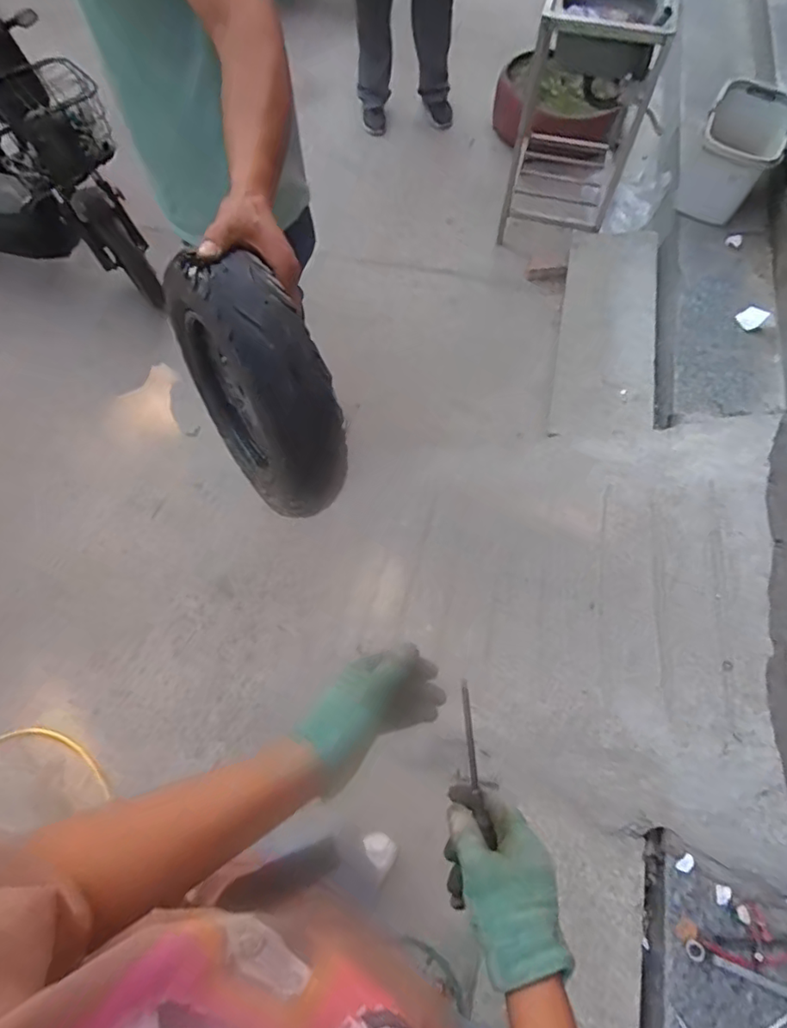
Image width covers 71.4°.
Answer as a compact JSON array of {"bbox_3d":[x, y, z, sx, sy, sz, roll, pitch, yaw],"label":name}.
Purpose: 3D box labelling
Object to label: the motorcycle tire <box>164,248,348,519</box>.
[{"bbox_3d":[-0.160,-0.150,0.644,0.107,0.270,0.270,-33,68,-14],"label":"motorcycle tire"}]

